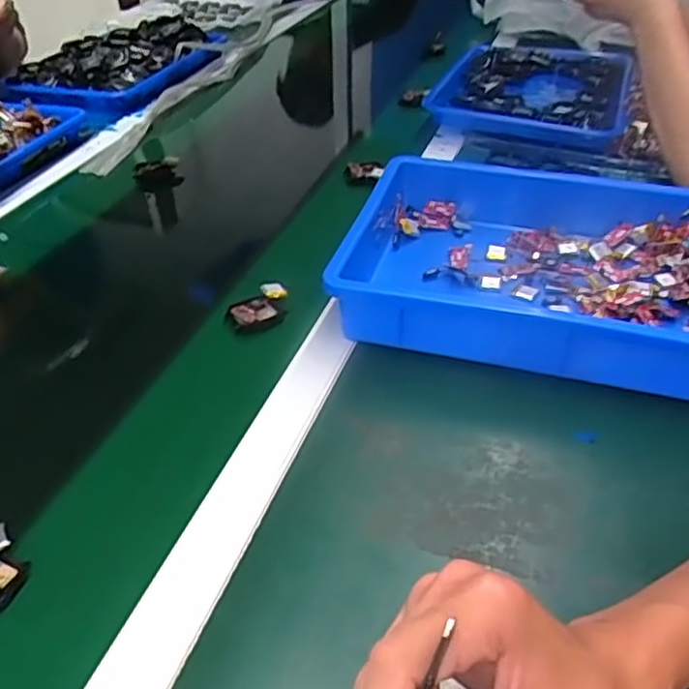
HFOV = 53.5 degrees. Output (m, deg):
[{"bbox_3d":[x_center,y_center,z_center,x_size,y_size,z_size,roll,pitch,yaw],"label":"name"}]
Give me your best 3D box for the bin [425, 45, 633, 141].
[{"bbox_3d":[0.277,-0.370,1.003,0.255,0.055,0.363,13,41,17],"label":"bin"}]

